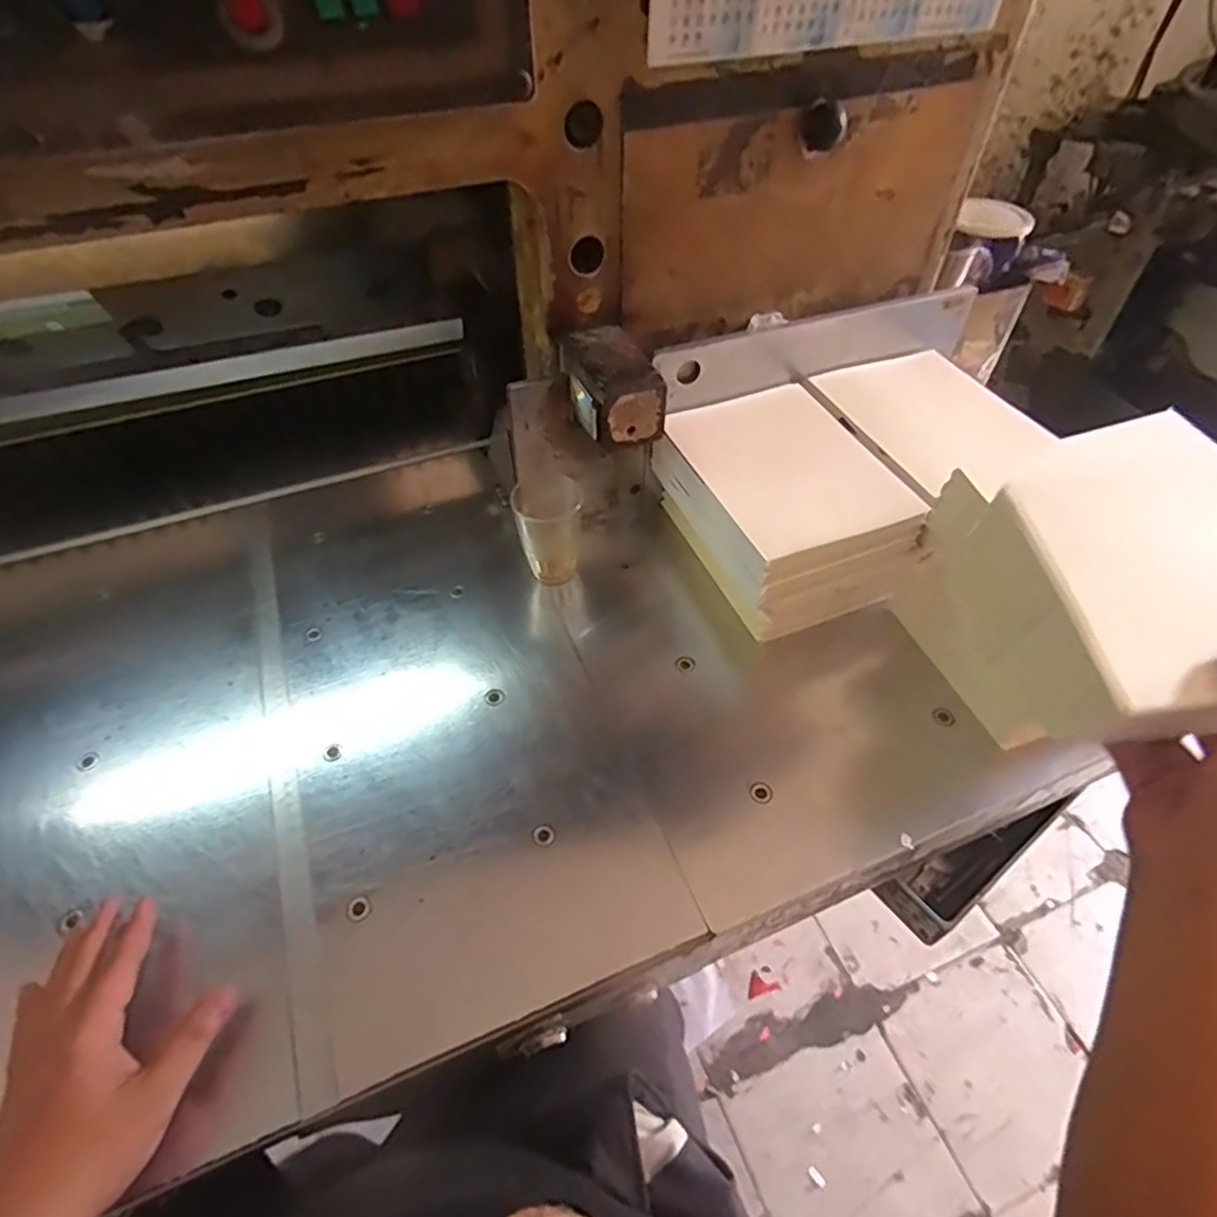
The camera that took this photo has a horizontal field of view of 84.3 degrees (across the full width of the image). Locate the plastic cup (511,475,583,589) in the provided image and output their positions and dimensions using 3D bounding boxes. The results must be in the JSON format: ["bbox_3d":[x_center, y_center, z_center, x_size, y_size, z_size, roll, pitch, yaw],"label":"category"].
[{"bbox_3d":[-0.059,-0.079,0.688,0.065,0.086,0.064,-6,49,-4],"label":"plastic cup"}]

